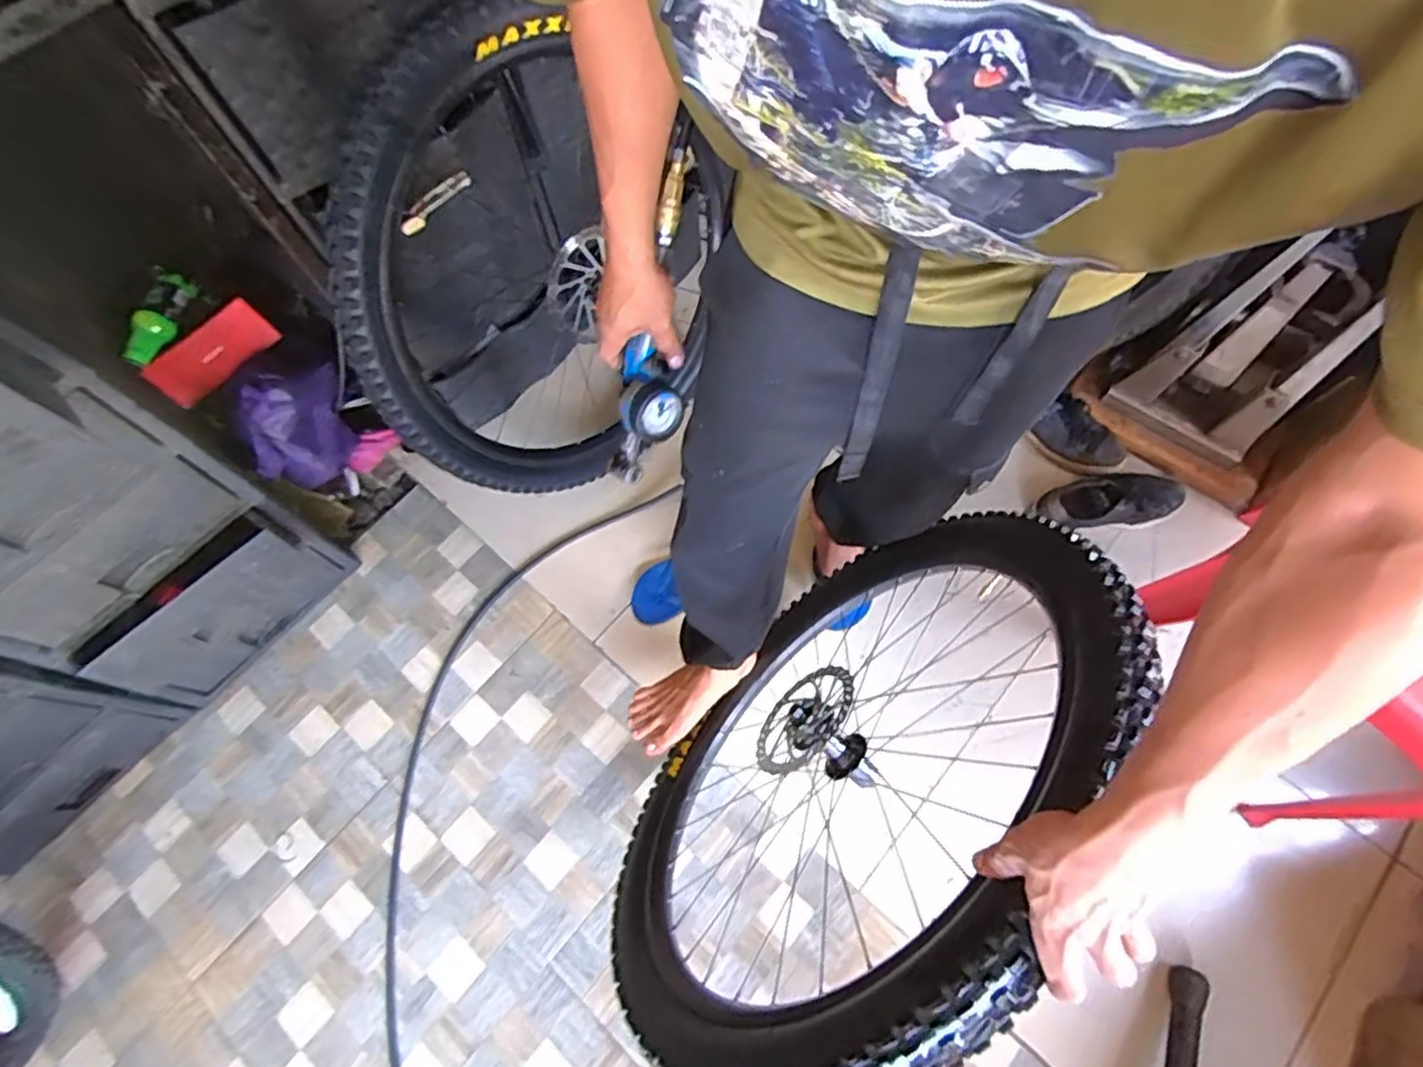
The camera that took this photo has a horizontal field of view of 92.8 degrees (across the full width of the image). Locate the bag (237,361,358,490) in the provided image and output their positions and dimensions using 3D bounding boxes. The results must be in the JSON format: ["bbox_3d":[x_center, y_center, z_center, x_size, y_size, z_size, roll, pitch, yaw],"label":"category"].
[{"bbox_3d":[-0.696,-0.188,1.155,0.065,0.209,0.220,17,71,9],"label":"bag"}]

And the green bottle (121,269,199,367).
[{"bbox_3d":[-0.928,-0.357,1.133,0.052,0.059,0.177,12,70,7],"label":"green bottle"}]

